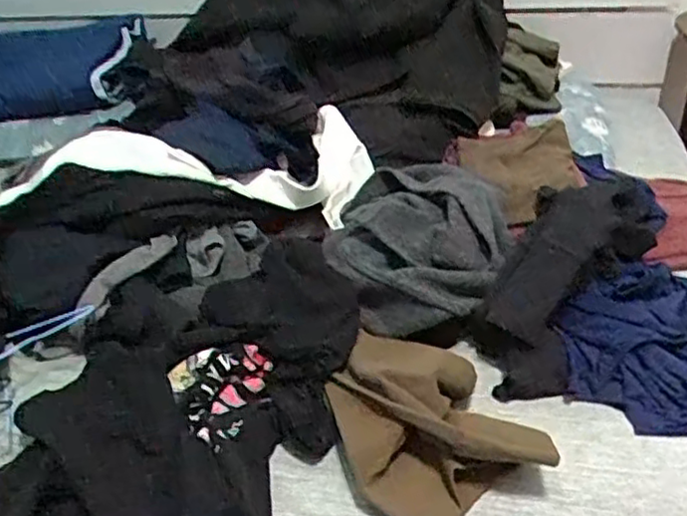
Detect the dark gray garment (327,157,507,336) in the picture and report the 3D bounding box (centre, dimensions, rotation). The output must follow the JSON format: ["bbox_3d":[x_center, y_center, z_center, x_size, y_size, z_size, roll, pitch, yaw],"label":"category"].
[{"bbox_3d":[0.095,-0.030,0.886,0.225,0.091,0.275,-1,33,7],"label":"dark gray garment"}]

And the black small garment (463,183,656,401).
[{"bbox_3d":[0.268,0.015,0.851,0.135,0.085,0.367,21,56,34],"label":"black small garment"}]

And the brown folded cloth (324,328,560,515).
[{"bbox_3d":[0.077,0.158,0.707,0.178,0.068,0.228,-15,34,-16],"label":"brown folded cloth"}]

